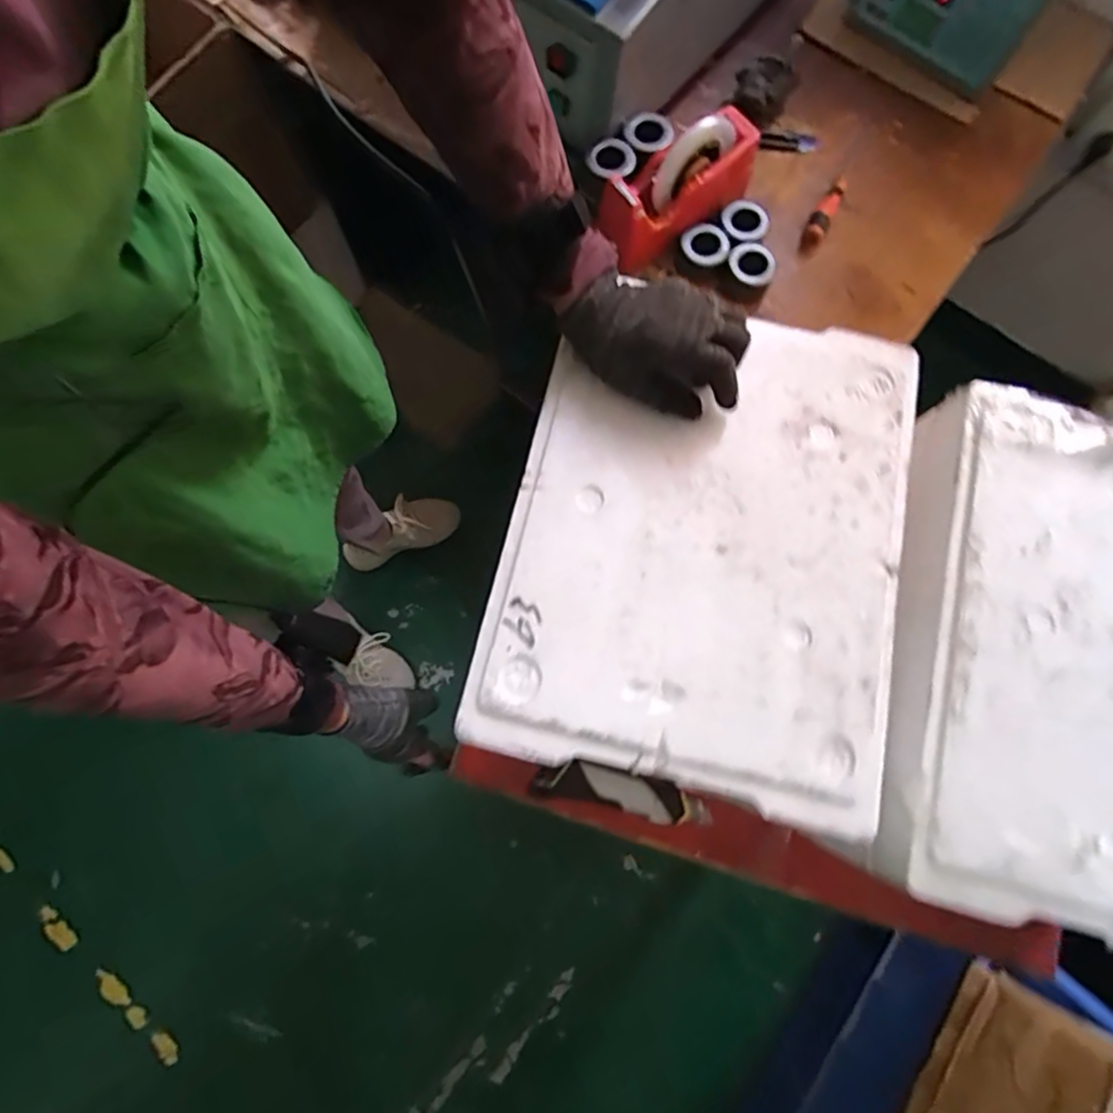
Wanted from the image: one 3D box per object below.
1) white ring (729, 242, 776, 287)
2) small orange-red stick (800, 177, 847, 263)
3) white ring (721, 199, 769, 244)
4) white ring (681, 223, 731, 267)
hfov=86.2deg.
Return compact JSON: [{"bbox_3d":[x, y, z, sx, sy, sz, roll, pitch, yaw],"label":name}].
[{"bbox_3d":[0.239,-0.359,0.730,0.054,0.007,0.059,0,76,-1],"label":"white ring"},{"bbox_3d":[0.348,-0.445,0.769,0.027,0.032,0.122,28,76,6],"label":"small orange-red stick"},{"bbox_3d":[0.234,-0.423,0.744,0.056,0.010,0.066,-9,75,-3],"label":"white ring"},{"bbox_3d":[0.184,-0.383,0.731,0.056,0.014,0.053,-21,78,-6],"label":"white ring"}]

